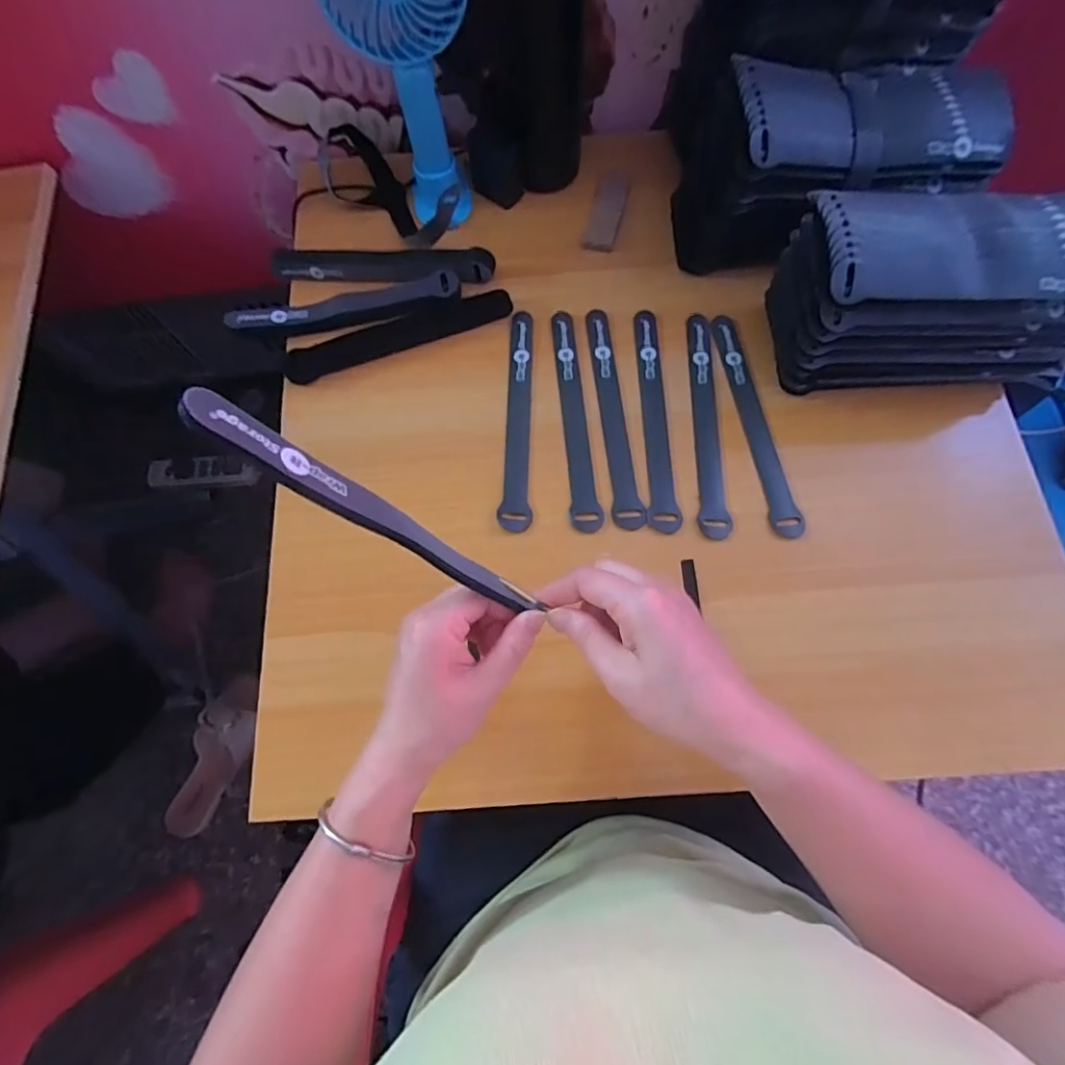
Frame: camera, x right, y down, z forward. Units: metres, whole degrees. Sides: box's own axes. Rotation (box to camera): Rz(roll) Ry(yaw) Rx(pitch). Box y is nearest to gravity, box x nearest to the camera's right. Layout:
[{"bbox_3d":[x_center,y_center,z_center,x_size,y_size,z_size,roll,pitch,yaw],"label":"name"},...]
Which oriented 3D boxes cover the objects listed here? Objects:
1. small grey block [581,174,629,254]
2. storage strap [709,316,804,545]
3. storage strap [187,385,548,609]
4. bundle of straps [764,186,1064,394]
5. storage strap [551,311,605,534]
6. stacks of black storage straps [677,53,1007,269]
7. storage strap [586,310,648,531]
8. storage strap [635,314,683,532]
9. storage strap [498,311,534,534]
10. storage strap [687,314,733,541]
[{"bbox_3d":[0.075,-0.321,0.532,0.033,0.006,0.108,12,71,6],"label":"small grey block"},{"bbox_3d":[0.189,-0.096,0.457,0.024,0.006,0.211,-8,70,-1],"label":"storage strap"},{"bbox_3d":[-0.065,-0.004,0.247,0.012,0.180,0.018,1,63,48],"label":"storage strap"},{"bbox_3d":[0.293,-0.176,0.392,0.215,0.116,0.089,-6,70,0],"label":"bundle of straps"},{"bbox_3d":[0.035,-0.096,0.437,0.022,0.004,0.198,-5,70,0],"label":"storage strap"},{"bbox_3d":[0.236,-0.310,0.443,0.222,0.113,0.123,-11,70,-2],"label":"stacks of black storage straps"},{"bbox_3d":[0.066,-0.098,0.435,0.023,0.004,0.198,-5,70,0],"label":"storage strap"},{"bbox_3d":[0.100,-0.095,0.433,0.022,0.004,0.197,0,70,2],"label":"storage strap"},{"bbox_3d":[-0.011,-0.096,0.438,0.022,0.004,0.198,1,70,2],"label":"storage strap"},{"bbox_3d":[0.141,-0.090,0.430,0.022,0.004,0.197,2,70,3],"label":"storage strap"}]

